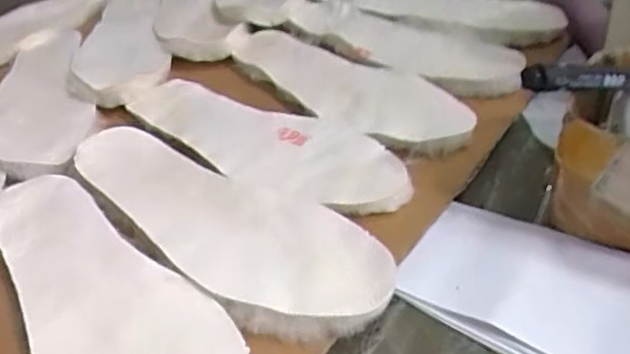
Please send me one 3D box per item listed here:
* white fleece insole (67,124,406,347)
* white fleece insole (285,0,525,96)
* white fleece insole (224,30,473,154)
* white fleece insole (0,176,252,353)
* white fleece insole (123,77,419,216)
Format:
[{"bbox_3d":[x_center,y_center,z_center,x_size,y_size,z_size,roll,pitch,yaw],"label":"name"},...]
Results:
[{"bbox_3d":[-0.069,0.020,0.421,0.276,0.013,0.098,27,48,37],"label":"white fleece insole"},{"bbox_3d":[0.077,-0.136,0.607,0.086,0.017,0.266,-31,43,-29],"label":"white fleece insole"},{"bbox_3d":[0.017,-0.086,0.550,0.089,0.008,0.271,-34,44,-32],"label":"white fleece insole"},{"bbox_3d":[-0.132,0.075,0.370,0.090,0.014,0.272,-35,45,-29],"label":"white fleece insole"},{"bbox_3d":[-0.049,-0.030,0.495,0.272,0.014,0.093,17,43,29],"label":"white fleece insole"}]

